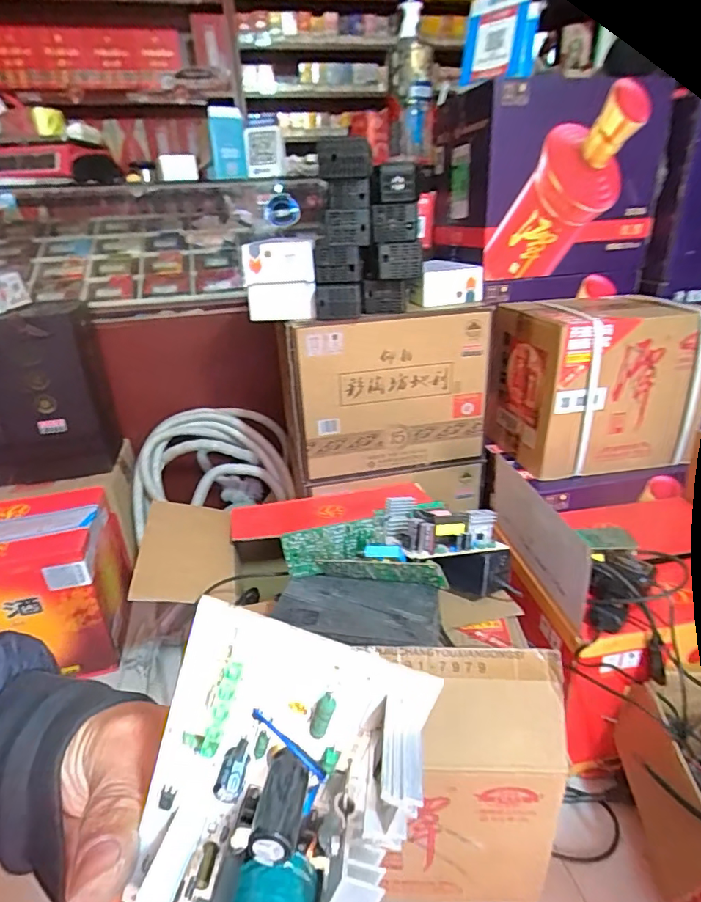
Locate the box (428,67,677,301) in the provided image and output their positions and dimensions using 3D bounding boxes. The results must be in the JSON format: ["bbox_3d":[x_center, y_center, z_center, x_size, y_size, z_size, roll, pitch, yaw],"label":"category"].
[{"bbox_3d":[0.393,-0.541,1.090,0.370,0.352,0.294,-7,26,-9],"label":"box"}]

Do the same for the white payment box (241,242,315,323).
[{"bbox_3d":[-0.125,-0.295,0.889,0.123,0.131,0.031,0,26,7],"label":"white payment box"}]

